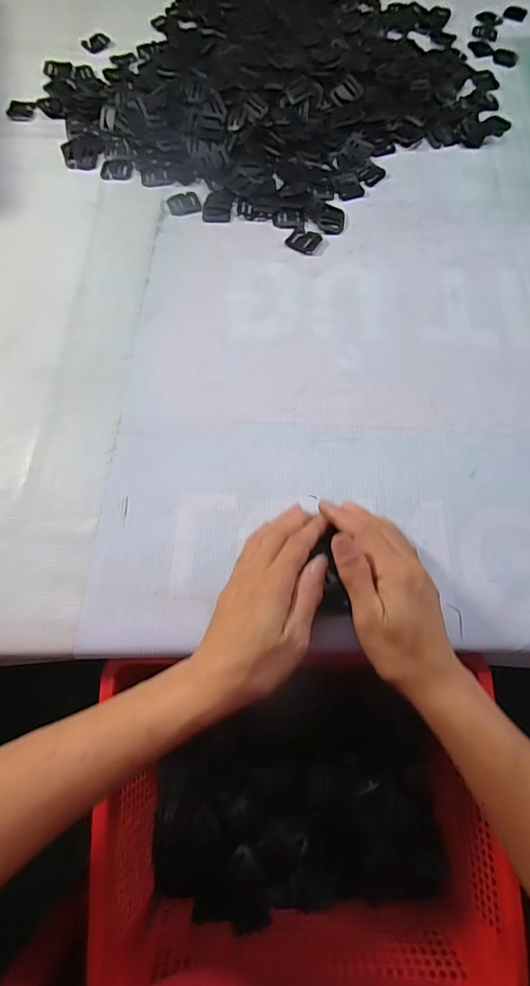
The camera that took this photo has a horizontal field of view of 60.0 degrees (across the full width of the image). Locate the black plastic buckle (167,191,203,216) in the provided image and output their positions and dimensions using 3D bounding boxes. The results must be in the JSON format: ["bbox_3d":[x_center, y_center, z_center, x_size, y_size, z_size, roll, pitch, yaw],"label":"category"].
[{"bbox_3d":[-0.092,-0.330,0.523,0.035,0.004,0.035,-16,69,-6],"label":"black plastic buckle"}]

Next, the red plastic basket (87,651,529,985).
[{"bbox_3d":[0.021,0.253,0.367,0.328,0.098,0.223,1,68,1],"label":"red plastic basket"}]

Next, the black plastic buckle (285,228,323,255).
[{"bbox_3d":[0.043,-0.274,0.496,0.033,0.004,0.031,29,71,11],"label":"black plastic buckle"}]

